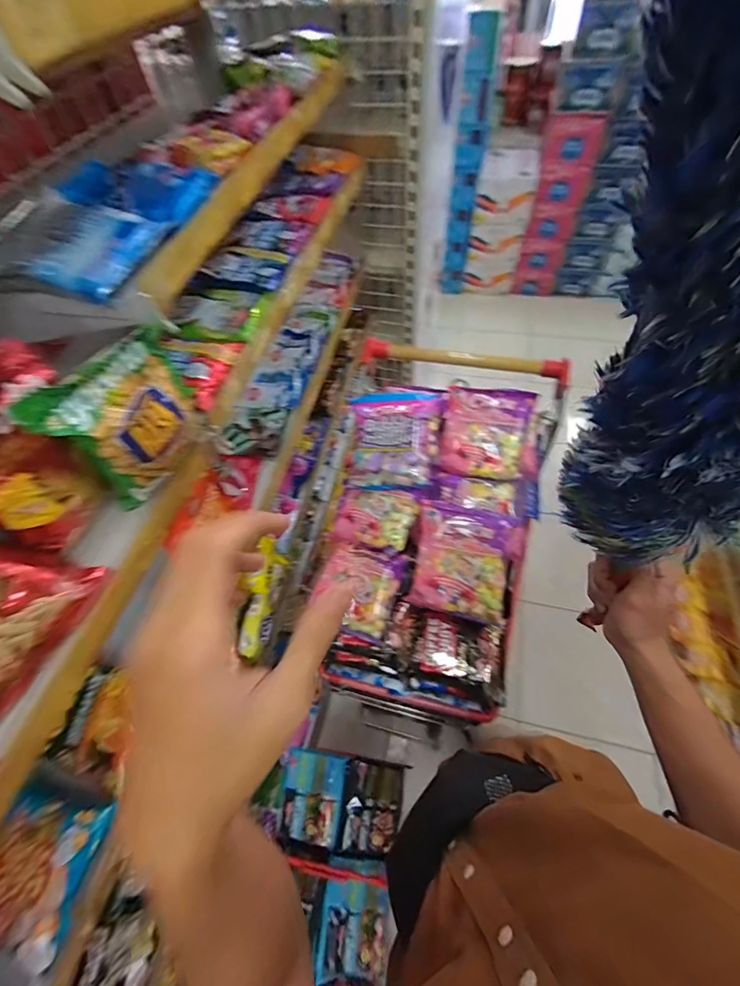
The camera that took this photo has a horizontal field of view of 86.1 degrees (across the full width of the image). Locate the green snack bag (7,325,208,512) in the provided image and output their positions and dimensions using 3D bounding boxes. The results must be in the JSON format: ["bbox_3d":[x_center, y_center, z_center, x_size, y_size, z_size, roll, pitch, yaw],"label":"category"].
[{"bbox_3d":[-0.242,-0.074,0.422,0.062,0.151,0.144,28,63,20],"label":"green snack bag"}]

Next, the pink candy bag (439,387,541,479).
[{"bbox_3d":[0.208,-0.110,0.709,0.149,0.025,0.161,6,84,14],"label":"pink candy bag"}]

